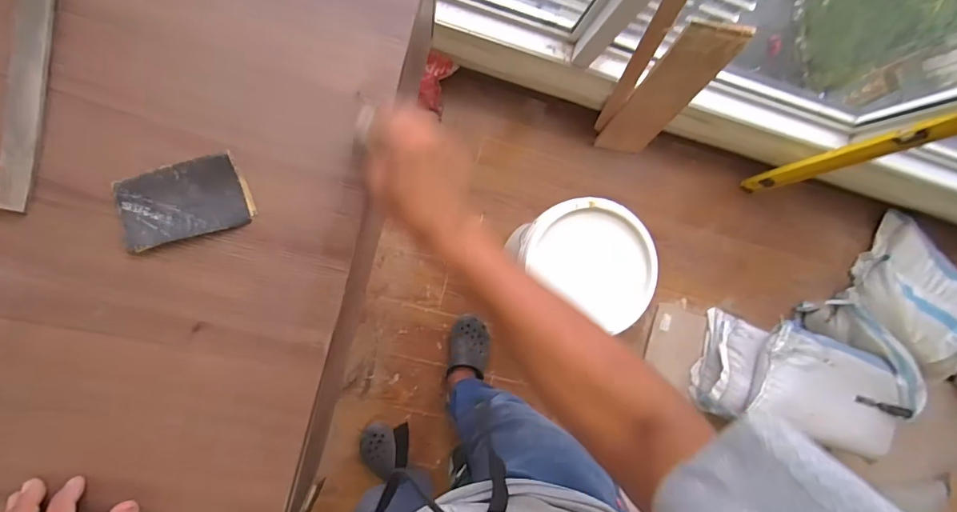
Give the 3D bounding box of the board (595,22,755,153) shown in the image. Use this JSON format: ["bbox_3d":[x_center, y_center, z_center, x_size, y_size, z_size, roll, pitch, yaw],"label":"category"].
[{"bbox_3d":[0.450,-0.391,1.125,0.135,0.469,0.024,22,70,-1],"label":"board"}]

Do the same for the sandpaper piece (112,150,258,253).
[{"bbox_3d":[-0.283,-0.053,0.437,0.116,0.014,0.070,-16,94,-7],"label":"sandpaper piece"}]

